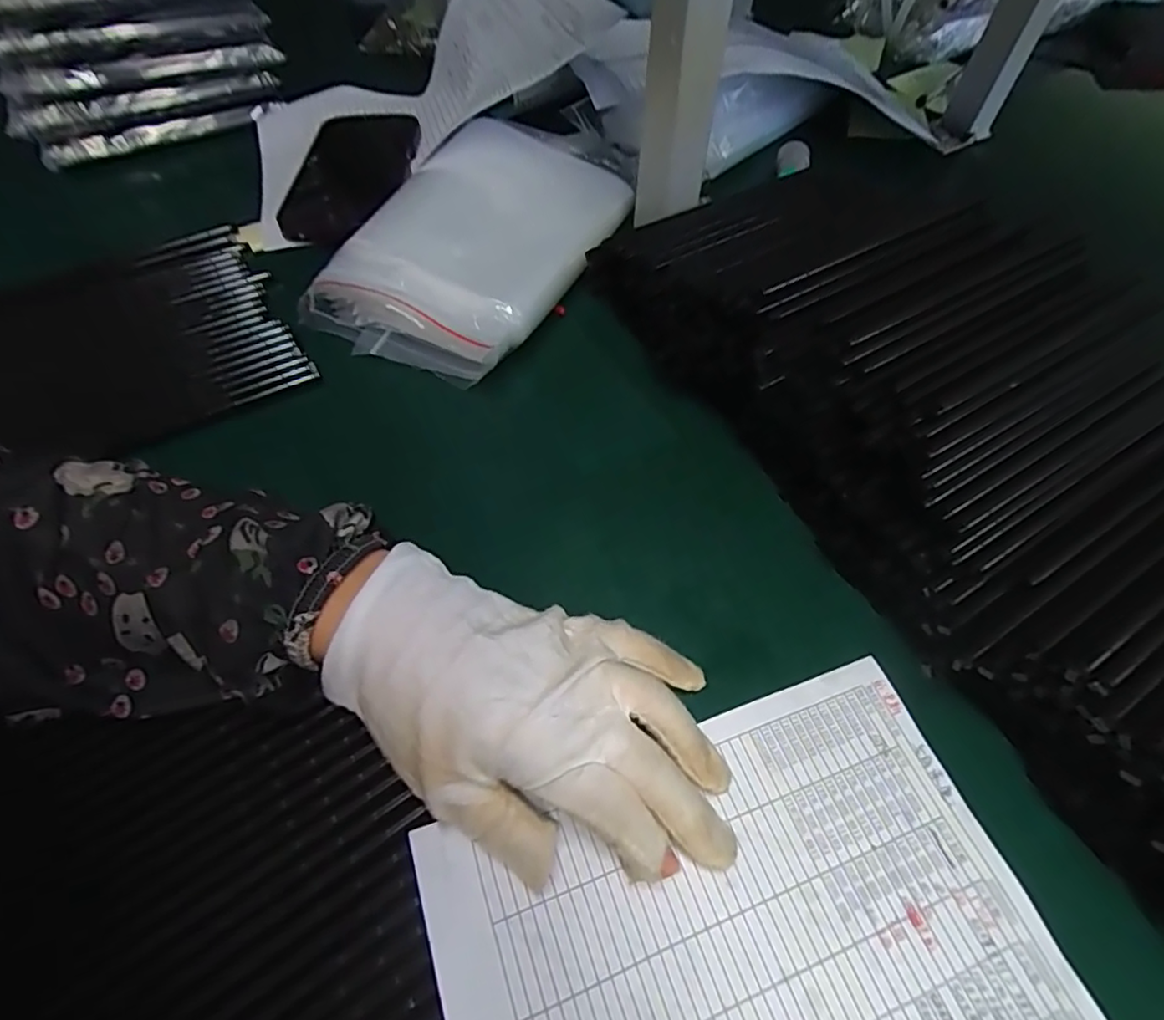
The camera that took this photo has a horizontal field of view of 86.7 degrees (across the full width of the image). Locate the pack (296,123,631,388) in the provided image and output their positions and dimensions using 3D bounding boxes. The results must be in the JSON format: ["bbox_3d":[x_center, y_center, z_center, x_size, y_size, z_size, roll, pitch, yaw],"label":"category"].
[{"bbox_3d":[-0.056,-0.184,0.402,0.138,0.044,0.237,24,59,14],"label":"pack"}]

